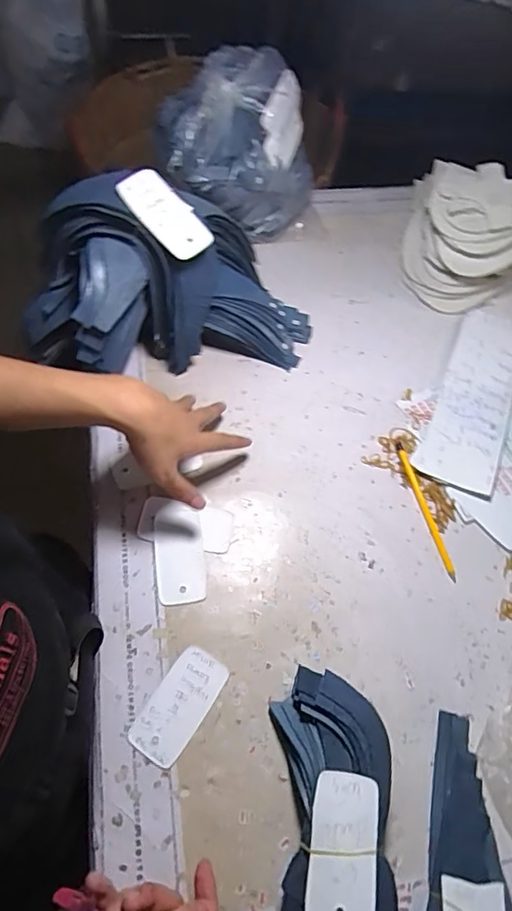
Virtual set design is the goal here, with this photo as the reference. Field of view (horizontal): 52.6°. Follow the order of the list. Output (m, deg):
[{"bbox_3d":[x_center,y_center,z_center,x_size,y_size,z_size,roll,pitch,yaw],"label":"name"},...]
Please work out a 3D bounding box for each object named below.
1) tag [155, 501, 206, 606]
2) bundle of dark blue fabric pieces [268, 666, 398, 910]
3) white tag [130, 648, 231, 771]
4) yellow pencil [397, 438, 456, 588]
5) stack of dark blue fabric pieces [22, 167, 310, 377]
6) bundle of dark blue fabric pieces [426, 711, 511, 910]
[{"bbox_3d":[-0.084,0.108,0.569,0.053,0.005,0.109,-5,66,-6],"label":"tag"},{"bbox_3d":[0.069,0.317,0.440,0.094,0.054,0.242,0,60,-4],"label":"bundle of dark blue fabric pieces"},{"bbox_3d":[-0.074,0.241,0.502,0.051,0.004,0.103,33,62,11],"label":"white tag"},{"bbox_3d":[0.202,0.062,0.619,0.011,0.012,0.177,-10,62,-9],"label":"yellow pencil"},{"bbox_3d":[-0.112,-0.219,0.644,0.364,0.208,0.169,-12,62,-10],"label":"stack of dark blue fabric pieces"},{"bbox_3d":[0.179,0.347,0.442,0.075,0.026,0.222,14,60,4],"label":"bundle of dark blue fabric pieces"}]

